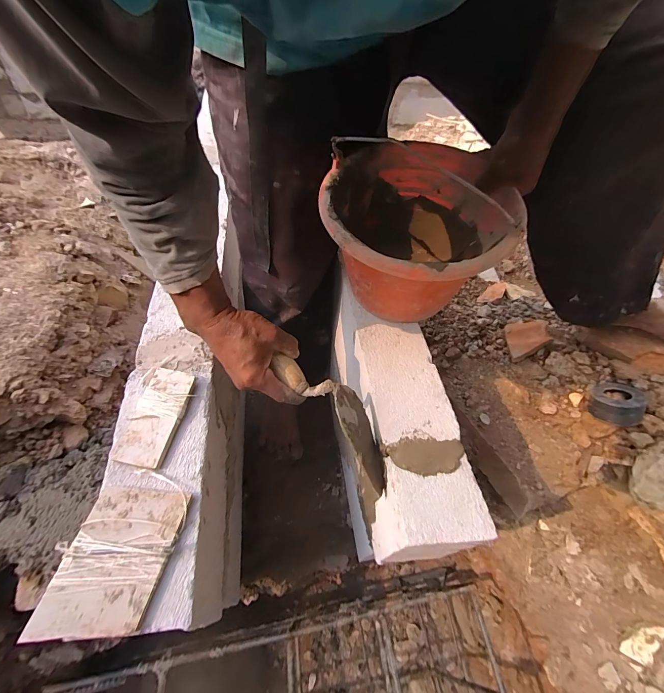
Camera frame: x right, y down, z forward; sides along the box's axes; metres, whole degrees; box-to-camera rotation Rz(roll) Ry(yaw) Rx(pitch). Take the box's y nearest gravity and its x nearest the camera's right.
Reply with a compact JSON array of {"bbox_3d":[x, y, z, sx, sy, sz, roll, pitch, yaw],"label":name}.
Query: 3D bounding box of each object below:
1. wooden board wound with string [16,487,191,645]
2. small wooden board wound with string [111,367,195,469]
[{"bbox_3d":[-0.191,0.186,0.294,0.087,0.010,0.112,7,52,-1],"label":"wooden board wound with string"},{"bbox_3d":[-0.201,0.077,0.383,0.051,0.010,0.114,7,52,0],"label":"small wooden board wound with string"}]

